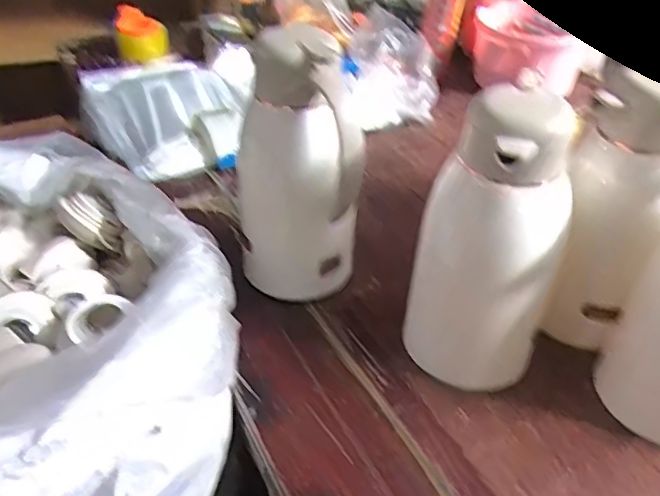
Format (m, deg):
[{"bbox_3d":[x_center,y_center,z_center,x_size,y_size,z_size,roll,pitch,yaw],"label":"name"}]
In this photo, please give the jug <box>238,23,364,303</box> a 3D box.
[{"bbox_3d":[-0.037,-0.079,0.646,0.122,0.269,0.137,-4,39,-6],"label":"jug"}]

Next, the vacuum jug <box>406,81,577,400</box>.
[{"bbox_3d":[0.143,0.004,0.556,0.127,0.266,0.113,23,44,25],"label":"vacuum jug"}]

